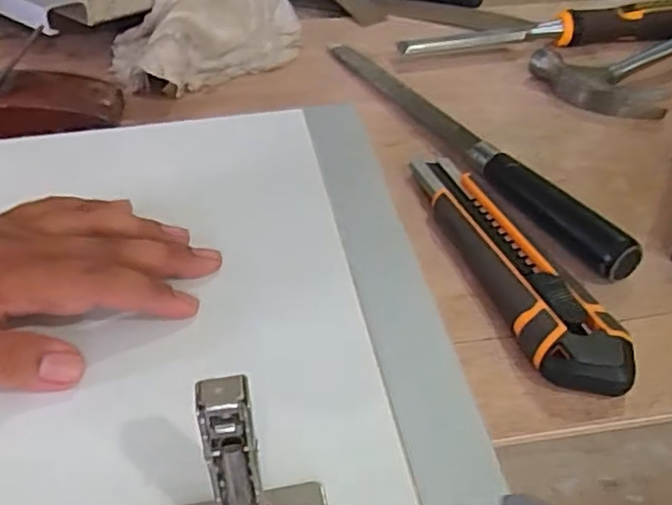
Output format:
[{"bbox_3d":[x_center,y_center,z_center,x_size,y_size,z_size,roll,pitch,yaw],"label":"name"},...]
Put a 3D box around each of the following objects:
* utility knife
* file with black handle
[{"bbox_3d":[0.090,0.000,0.370,0.041,0.020,0.189,-13,43,-15],"label":"utility knife"},{"bbox_3d":[0.078,-0.082,0.459,0.021,0.023,0.305,-19,45,-21],"label":"file with black handle"}]

